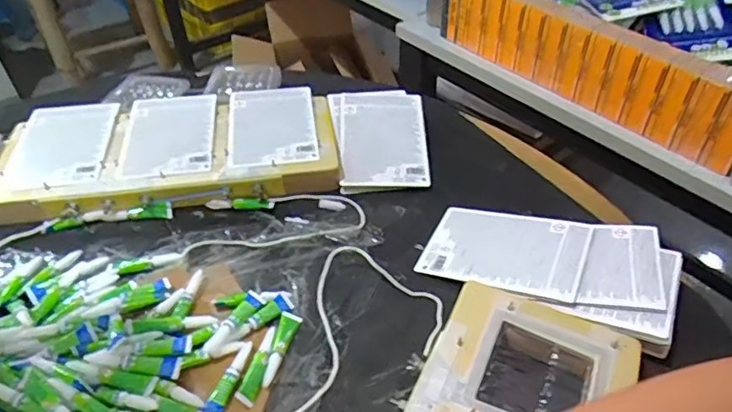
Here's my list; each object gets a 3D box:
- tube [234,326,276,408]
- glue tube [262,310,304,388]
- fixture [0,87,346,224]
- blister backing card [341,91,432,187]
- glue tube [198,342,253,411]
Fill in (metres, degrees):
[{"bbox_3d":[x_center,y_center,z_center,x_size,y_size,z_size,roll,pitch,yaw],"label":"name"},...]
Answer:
[{"bbox_3d":[-0.100,0.147,0.512,0.018,0.008,0.080,8,44,10],"label":"tube"},{"bbox_3d":[-0.084,0.137,0.527,0.019,0.012,0.083,9,44,11],"label":"glue tube"},{"bbox_3d":[-0.255,-0.078,0.725,0.431,0.041,0.206,-5,43,-4],"label":"fixture"},{"bbox_3d":[0.025,-0.096,0.742,0.115,0.011,0.165,0,55,-4],"label":"blister backing card"},{"bbox_3d":[-0.125,0.157,0.496,0.018,0.010,0.080,11,45,13],"label":"glue tube"}]

